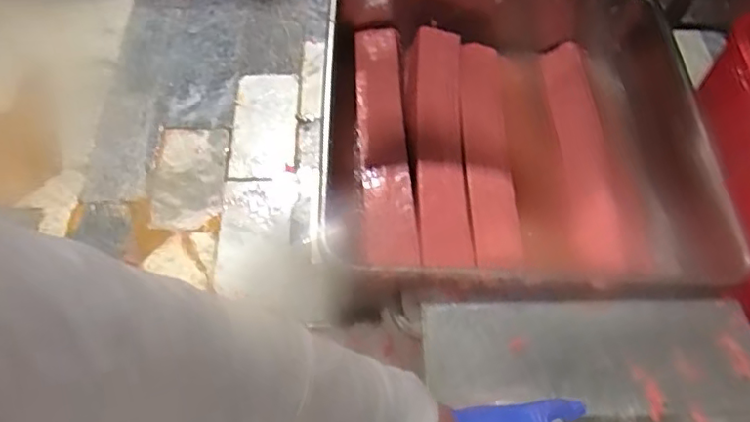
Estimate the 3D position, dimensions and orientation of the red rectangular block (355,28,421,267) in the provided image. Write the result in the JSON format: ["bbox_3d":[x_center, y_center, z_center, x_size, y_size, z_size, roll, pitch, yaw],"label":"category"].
[{"bbox_3d":[0.017,-0.137,1.181,0.101,0.083,0.531,-1,59,-3],"label":"red rectangular block"}]

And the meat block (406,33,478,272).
[{"bbox_3d":[0.122,-0.147,1.174,0.108,0.066,0.512,2,59,-2],"label":"meat block"}]

